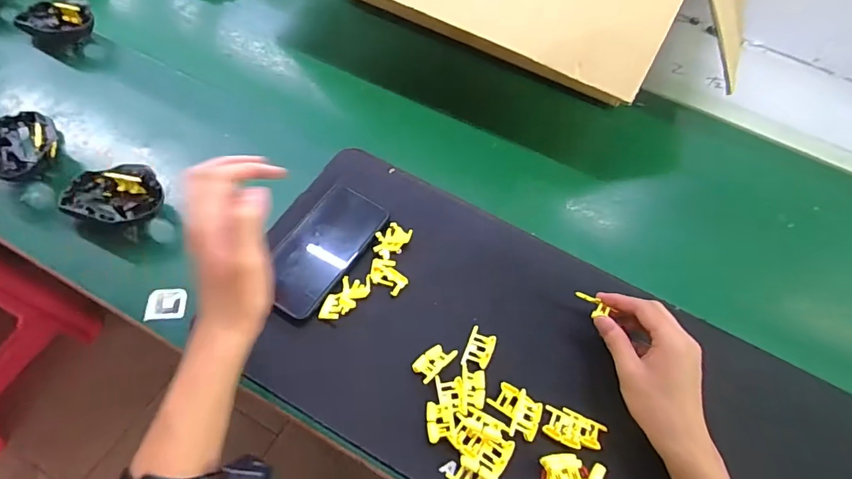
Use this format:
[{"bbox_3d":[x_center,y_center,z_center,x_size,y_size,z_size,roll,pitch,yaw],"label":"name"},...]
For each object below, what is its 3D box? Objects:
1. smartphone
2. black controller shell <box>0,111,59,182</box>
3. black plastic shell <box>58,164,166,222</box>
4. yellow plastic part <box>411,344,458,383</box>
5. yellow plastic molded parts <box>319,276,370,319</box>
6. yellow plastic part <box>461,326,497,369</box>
[{"bbox_3d":[-0.114,0.011,0.520,0.079,0.013,0.158,31,63,13],"label":"smartphone"},{"bbox_3d":[-0.475,-0.112,0.548,0.065,0.034,0.090,-15,61,-18],"label":"black controller shell"},{"bbox_3d":[-0.346,-0.046,0.519,0.107,0.040,0.069,0,61,-4],"label":"black plastic shell"},{"bbox_3d":[0.008,0.122,0.465,0.043,0.013,0.025,-35,69,-21],"label":"yellow plastic part"},{"bbox_3d":[-0.084,0.062,0.495,0.031,0.013,0.064,27,62,11],"label":"yellow plastic molded parts"},{"bbox_3d":[0.056,0.113,0.481,0.026,0.004,0.044,22,61,8],"label":"yellow plastic part"}]

